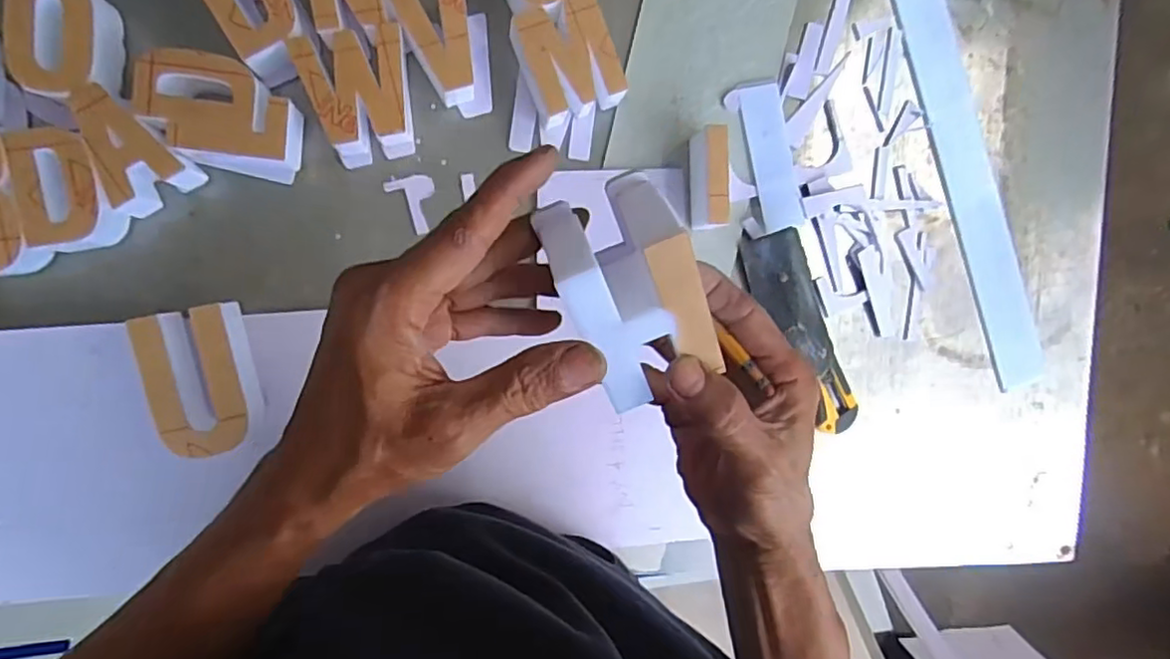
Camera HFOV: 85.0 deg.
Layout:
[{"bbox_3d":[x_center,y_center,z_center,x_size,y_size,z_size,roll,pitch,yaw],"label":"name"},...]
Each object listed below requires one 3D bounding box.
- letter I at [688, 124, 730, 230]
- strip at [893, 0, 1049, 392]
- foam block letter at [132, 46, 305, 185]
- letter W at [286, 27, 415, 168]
[{"bbox_3d":[0.106,-0.128,0.546,0.020,0.047,0.082,-3,94,-9],"label":"letter I"},{"bbox_3d":[0.372,-0.158,0.619,0.054,0.005,0.454,-20,96,-7],"label":"strip"},{"bbox_3d":[-0.276,-0.168,0.494,0.116,0.048,0.085,11,92,-10],"label":"foam block letter"},{"bbox_3d":[-0.176,-0.184,0.510,0.079,0.045,0.090,-15,96,-8],"label":"letter W"}]

